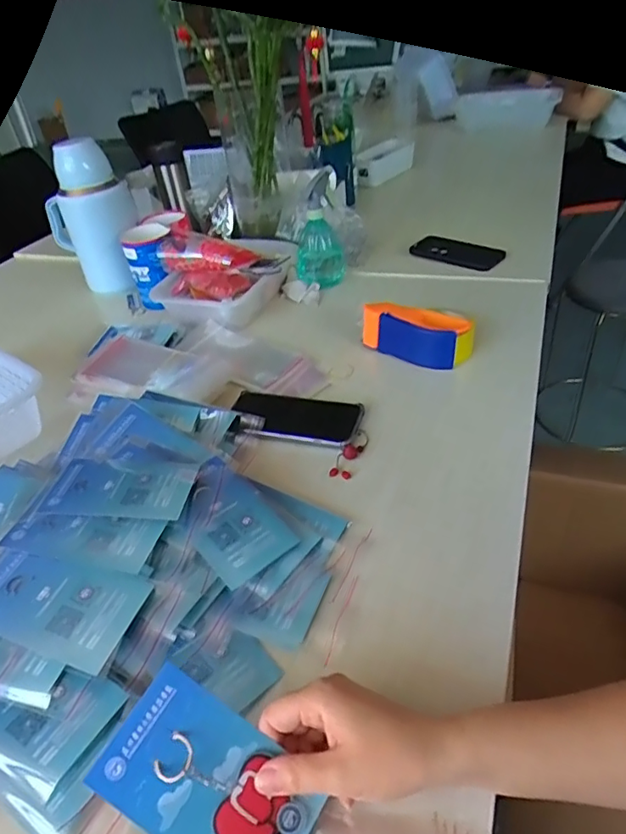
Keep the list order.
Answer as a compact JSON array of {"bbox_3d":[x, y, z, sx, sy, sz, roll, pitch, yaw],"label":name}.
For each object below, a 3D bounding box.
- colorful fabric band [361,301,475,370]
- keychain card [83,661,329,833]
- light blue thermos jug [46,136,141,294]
[{"bbox_3d":[0.146,-0.117,0.726,0.158,0.062,0.062,20,46,31],"label":"colorful fabric band"},{"bbox_3d":[-0.063,0.229,0.334,0.132,0.006,0.079,34,66,6],"label":"keychain card"},{"bbox_3d":[-0.400,-0.348,0.985,0.156,0.268,0.117,-17,39,-12],"label":"light blue thermos jug"}]

